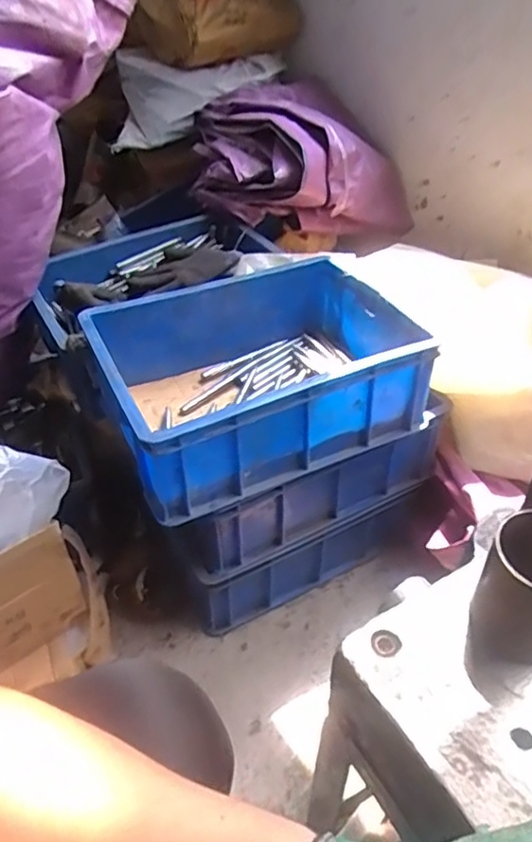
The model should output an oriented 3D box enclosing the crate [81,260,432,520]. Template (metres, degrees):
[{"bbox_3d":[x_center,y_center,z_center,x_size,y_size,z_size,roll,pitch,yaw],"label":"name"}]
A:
[{"bbox_3d":[-0.013,-0.069,0.835,0.396,0.137,0.287,-18,44,-20],"label":"crate"}]

